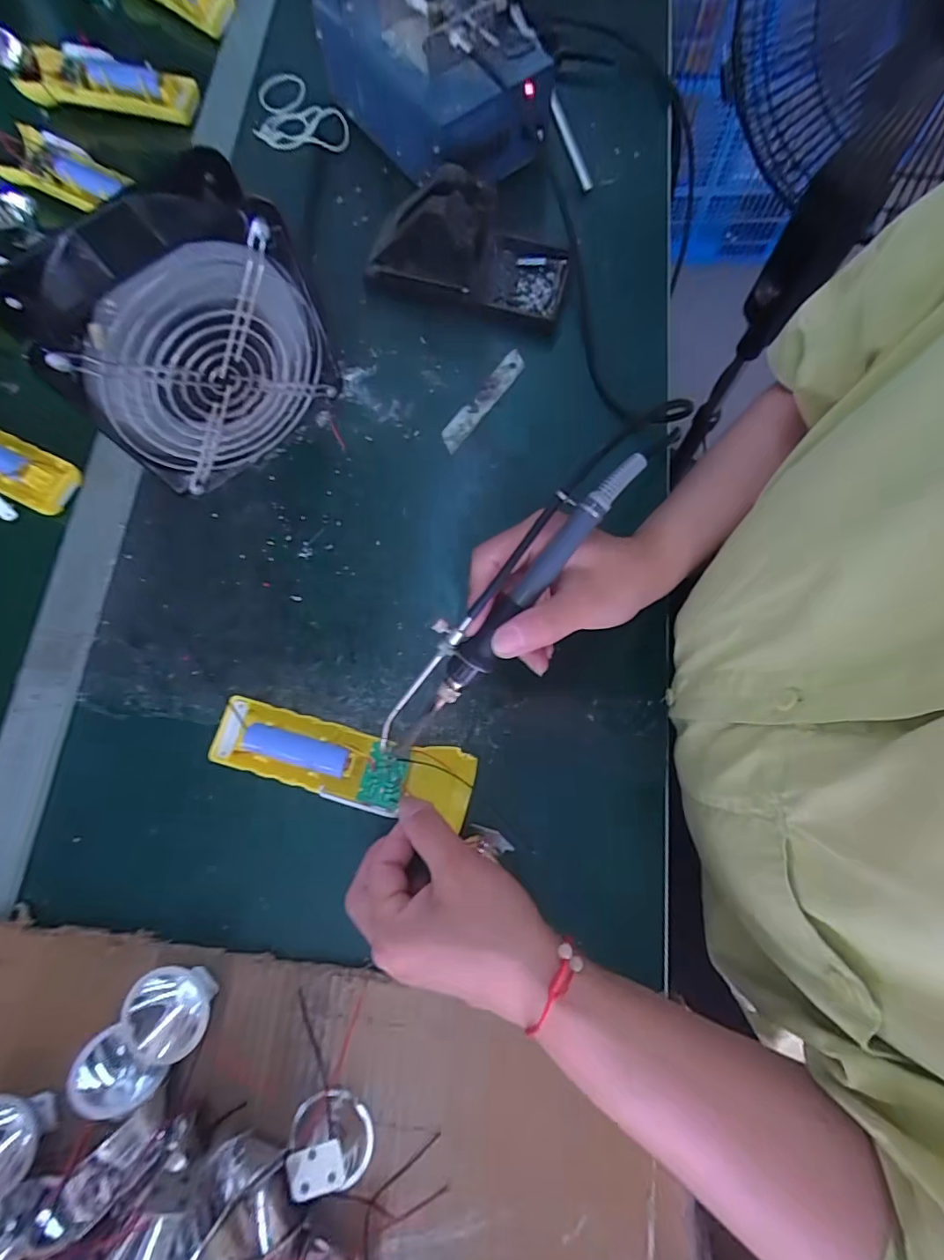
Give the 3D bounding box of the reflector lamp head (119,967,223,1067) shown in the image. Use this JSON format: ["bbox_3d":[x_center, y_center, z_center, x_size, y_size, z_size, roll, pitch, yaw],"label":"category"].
[{"bbox_3d":[-0.163,0.204,0.276,0.036,0.034,0.042,-13,75,-1],"label":"reflector lamp head"}]

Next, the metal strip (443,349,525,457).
[{"bbox_3d":[0.009,-0.178,0.397,0.017,0.004,0.097,38,81,2],"label":"metal strip"}]

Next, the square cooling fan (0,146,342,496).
[{"bbox_3d":[-0.169,-0.173,0.323,0.146,0.152,0.055,-38,77,-8],"label":"square cooling fan"}]

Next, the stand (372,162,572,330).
[{"bbox_3d":[-0.003,-0.295,0.392,0.156,0.073,0.076,11,76,5],"label":"stand"}]

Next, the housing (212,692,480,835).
[{"bbox_3d":[-0.081,0.078,0.313,0.163,0.016,0.042,12,75,7],"label":"housing"}]

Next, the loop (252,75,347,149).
[{"bbox_3d":[-0.164,-0.465,0.464,0.069,0.013,0.113,-41,77,-10],"label":"loop"}]

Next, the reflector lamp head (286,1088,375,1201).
[{"bbox_3d":[-0.074,0.263,0.263,0.043,0.024,0.036,6,75,4],"label":"reflector lamp head"}]

